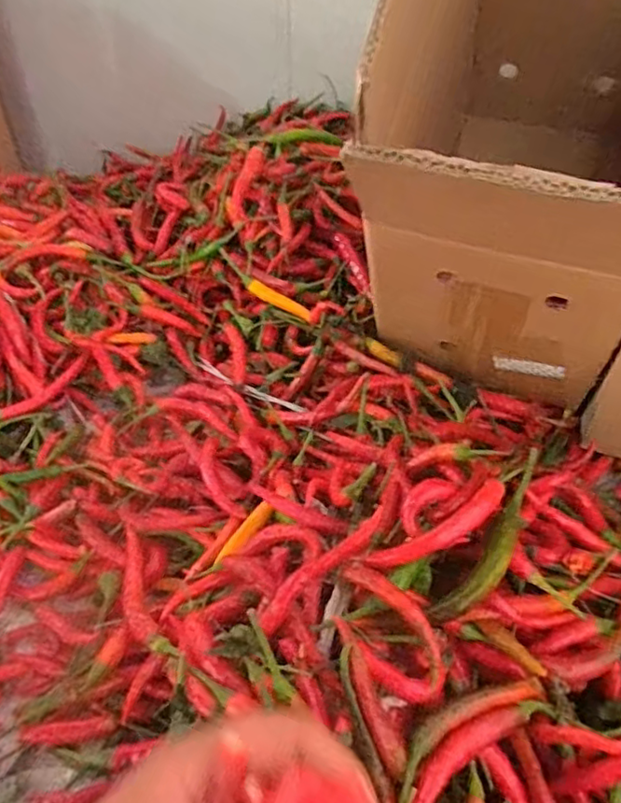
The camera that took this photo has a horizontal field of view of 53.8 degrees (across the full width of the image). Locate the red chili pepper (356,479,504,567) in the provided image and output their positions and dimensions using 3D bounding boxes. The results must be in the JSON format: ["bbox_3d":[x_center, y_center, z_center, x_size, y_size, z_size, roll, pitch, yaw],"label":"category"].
[{"bbox_3d":[0.057,0.056,0.271,0.073,0.009,0.014,-21,46,-21],"label":"red chili pepper"}]

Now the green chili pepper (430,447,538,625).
[{"bbox_3d":[0.083,0.062,0.275,0.019,0.012,0.088,25,55,23],"label":"green chili pepper"}]

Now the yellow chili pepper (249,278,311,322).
[{"bbox_3d":[-0.024,-0.079,0.481,0.055,0.008,0.011,28,54,3],"label":"yellow chili pepper"}]

